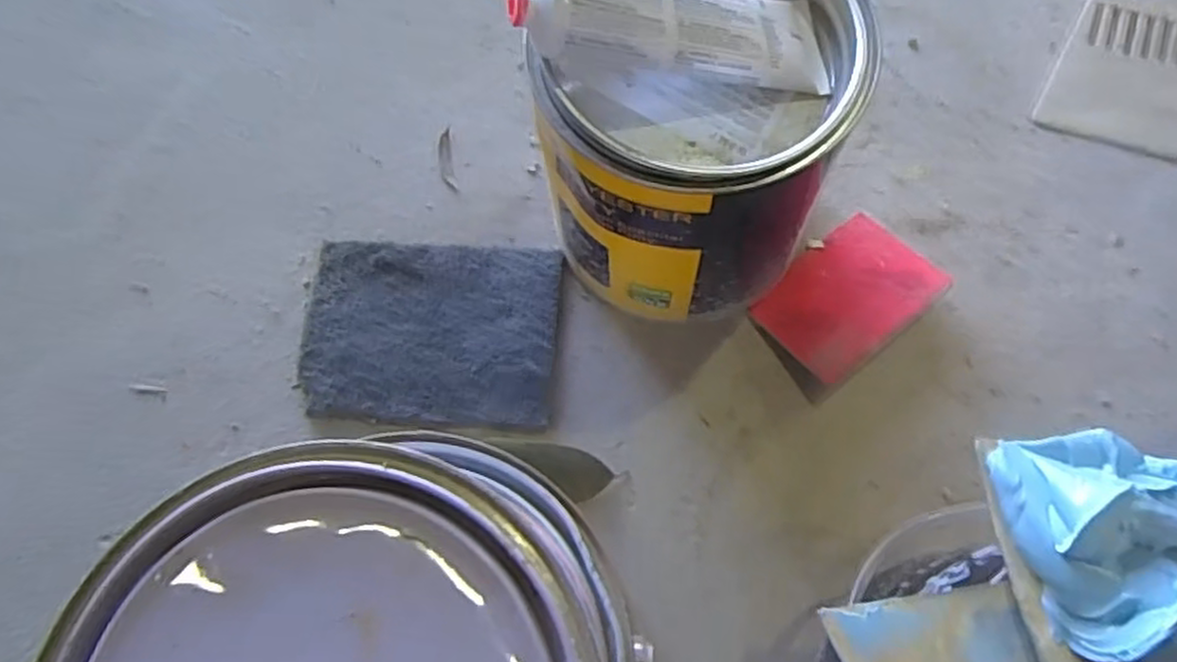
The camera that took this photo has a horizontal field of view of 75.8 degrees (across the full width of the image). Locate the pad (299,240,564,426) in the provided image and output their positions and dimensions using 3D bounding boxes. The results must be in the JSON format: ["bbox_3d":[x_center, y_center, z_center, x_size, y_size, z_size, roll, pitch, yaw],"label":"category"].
[{"bbox_3d":[-0.094,-0.001,0.452,0.149,0.013,0.111,3,71,3],"label":"pad"}]

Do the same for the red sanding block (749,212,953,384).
[{"bbox_3d":[0.154,-0.022,0.448,0.100,0.014,0.070,-37,74,-10],"label":"red sanding block"}]

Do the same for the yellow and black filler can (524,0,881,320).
[{"bbox_3d":[0.052,-0.094,0.400,0.146,0.161,0.165,-6,71,0],"label":"yellow and black filler can"}]

